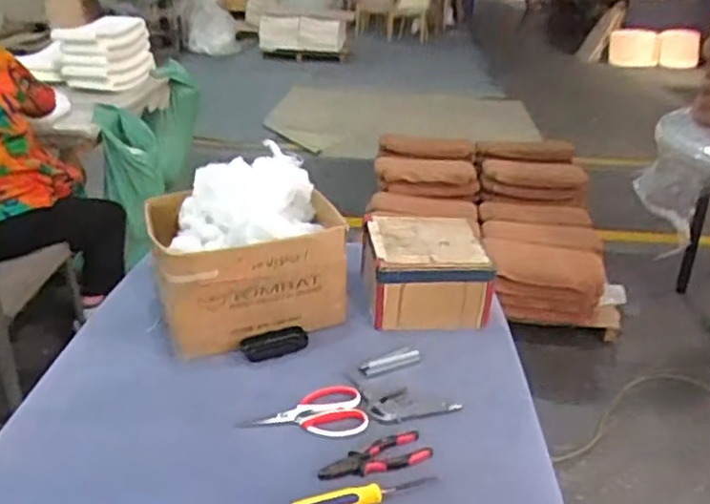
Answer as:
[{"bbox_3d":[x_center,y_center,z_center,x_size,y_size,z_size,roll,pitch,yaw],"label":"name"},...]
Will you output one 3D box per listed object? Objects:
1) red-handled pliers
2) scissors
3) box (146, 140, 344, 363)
[{"bbox_3d":[0.025,0.274,0.892,0.159,0.010,0.055,-9,28,-23],"label":"red-handled pliers"},{"bbox_3d":[-0.073,0.234,0.971,0.173,0.014,0.099,-3,26,-12],"label":"scissors"},{"bbox_3d":[-0.185,0.009,1.164,0.306,0.244,0.242,-6,27,-17],"label":"box"}]

